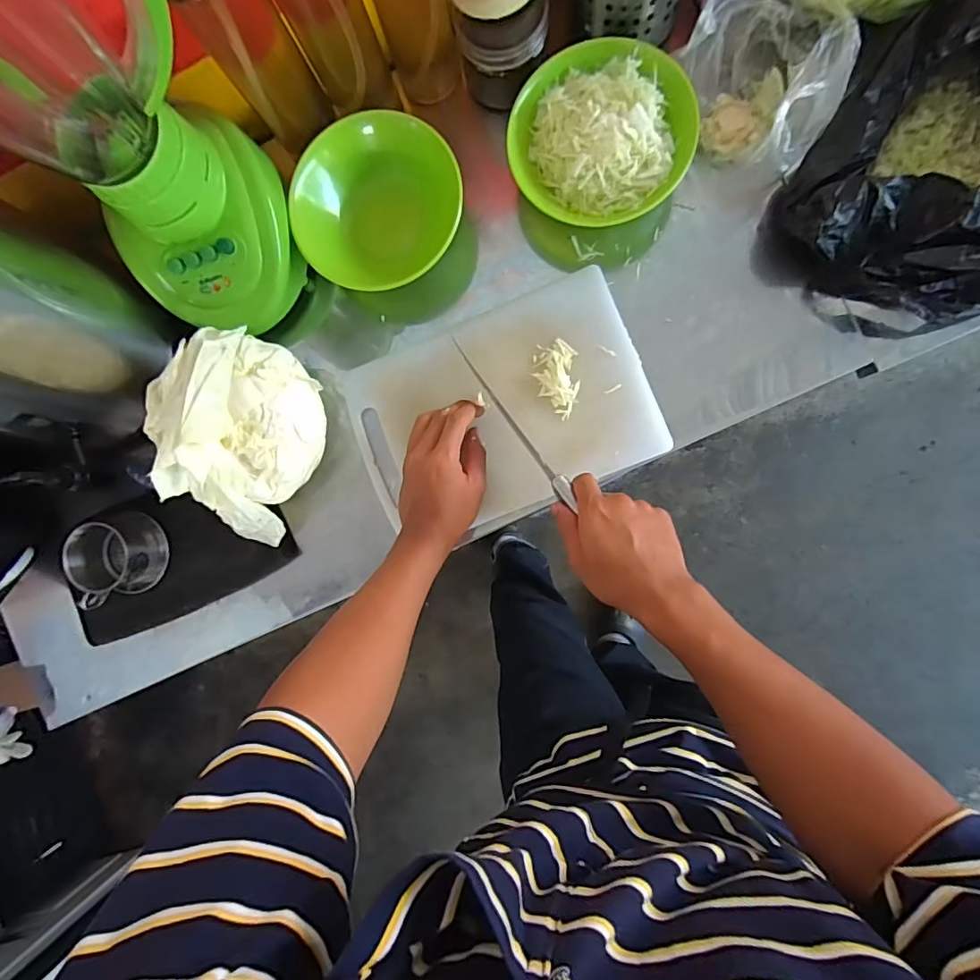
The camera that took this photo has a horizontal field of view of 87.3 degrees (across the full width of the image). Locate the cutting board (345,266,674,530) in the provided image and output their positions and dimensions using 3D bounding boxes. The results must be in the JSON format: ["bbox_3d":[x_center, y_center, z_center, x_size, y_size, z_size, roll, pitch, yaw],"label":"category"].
[{"bbox_3d":[0.011,-0.082,0.539,0.298,0.022,0.204,-23,88,9],"label":"cutting board"}]

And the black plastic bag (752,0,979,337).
[{"bbox_3d":[0.406,-0.279,0.433,0.293,0.120,0.235,-13,88,6],"label":"black plastic bag"}]

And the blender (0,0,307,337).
[{"bbox_3d":[-0.293,-0.271,0.377,0.152,0.344,0.197,27,93,6],"label":"blender"}]

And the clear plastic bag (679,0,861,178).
[{"bbox_3d":[0.245,-0.363,0.466,0.114,0.087,0.148,-7,89,7],"label":"clear plastic bag"}]

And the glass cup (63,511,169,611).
[{"bbox_3d":[-0.417,0.076,0.565,0.092,0.051,0.086,0,89,7],"label":"glass cup"}]

